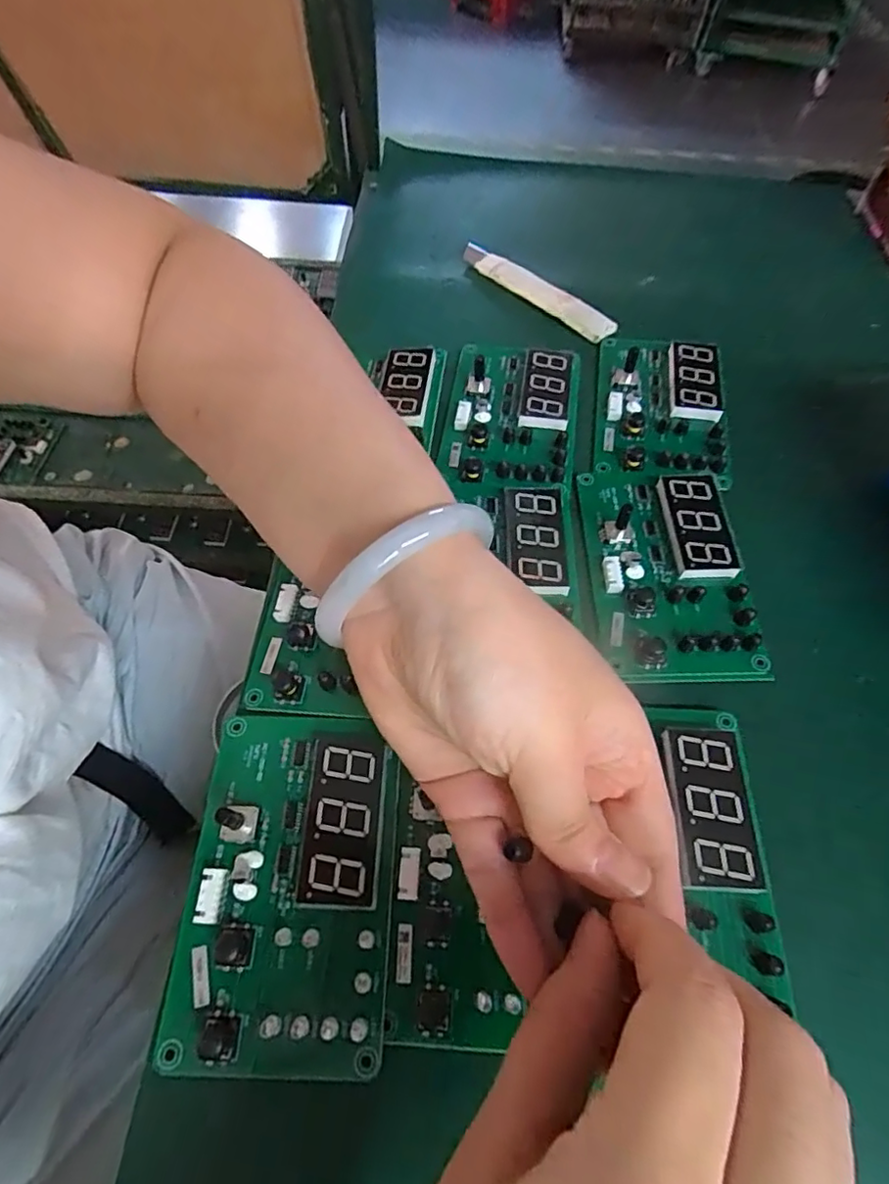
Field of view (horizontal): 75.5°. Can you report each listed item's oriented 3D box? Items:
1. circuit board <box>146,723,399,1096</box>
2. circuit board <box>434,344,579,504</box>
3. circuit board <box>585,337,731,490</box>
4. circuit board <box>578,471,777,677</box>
[{"bbox_3d":[-0.058,0.105,0.215,0.075,0.012,0.120,2,59,-1],"label":"circuit board"},{"bbox_3d":[0.038,-0.109,0.340,0.074,0.017,0.122,10,59,3],"label":"circuit board"},{"bbox_3d":[0.130,-0.115,0.347,0.076,0.014,0.123,11,60,4],"label":"circuit board"},{"bbox_3d":[0.111,-0.014,0.290,0.077,0.020,0.118,2,59,-2],"label":"circuit board"}]

